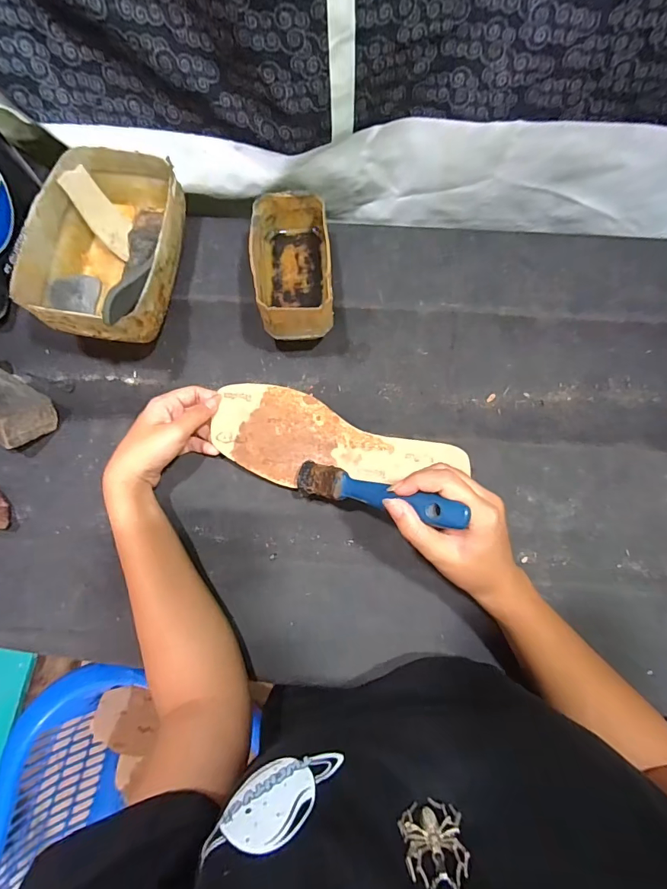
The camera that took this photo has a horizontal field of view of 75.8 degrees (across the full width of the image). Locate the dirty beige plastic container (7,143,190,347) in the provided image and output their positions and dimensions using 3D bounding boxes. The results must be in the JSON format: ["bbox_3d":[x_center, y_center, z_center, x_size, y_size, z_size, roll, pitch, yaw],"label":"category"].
[{"bbox_3d":[-0.220,-0.192,0.430,0.124,0.070,0.179,8,78,3],"label":"dirty beige plastic container"}]

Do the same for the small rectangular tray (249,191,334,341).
[{"bbox_3d":[-0.041,-0.173,0.423,0.076,0.061,0.128,-2,78,0],"label":"small rectangular tray"}]

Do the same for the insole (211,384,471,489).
[{"bbox_3d":[0.006,0.000,0.408,0.236,0.007,0.085,10,78,-2],"label":"insole"}]

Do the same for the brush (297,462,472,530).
[{"bbox_3d":[0.028,0.037,0.334,0.157,0.017,0.026,8,74,46],"label":"brush"}]

